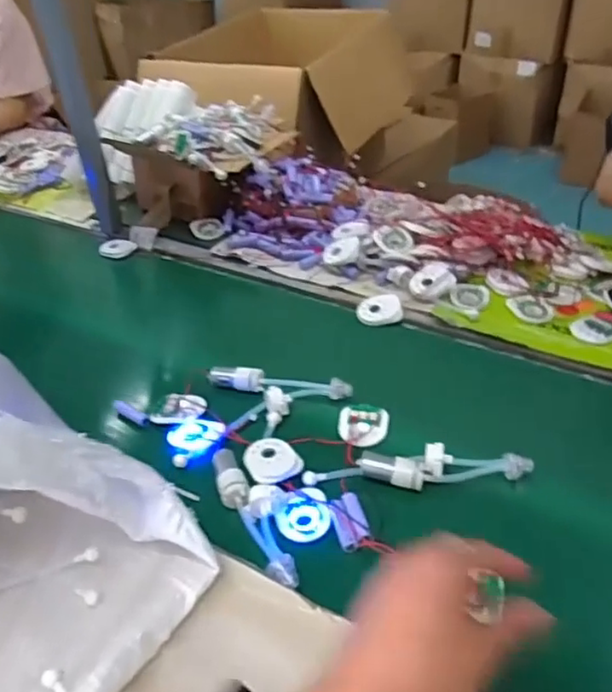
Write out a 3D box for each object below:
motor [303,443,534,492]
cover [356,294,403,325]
[{"bbox_3d":[0.105,0.115,0.596,0.210,0.021,0.039,-5,37,-2],"label":"motor"},{"bbox_3d":[0.097,-0.047,0.832,0.057,0.014,0.051,-4,37,-1],"label":"cover"}]

